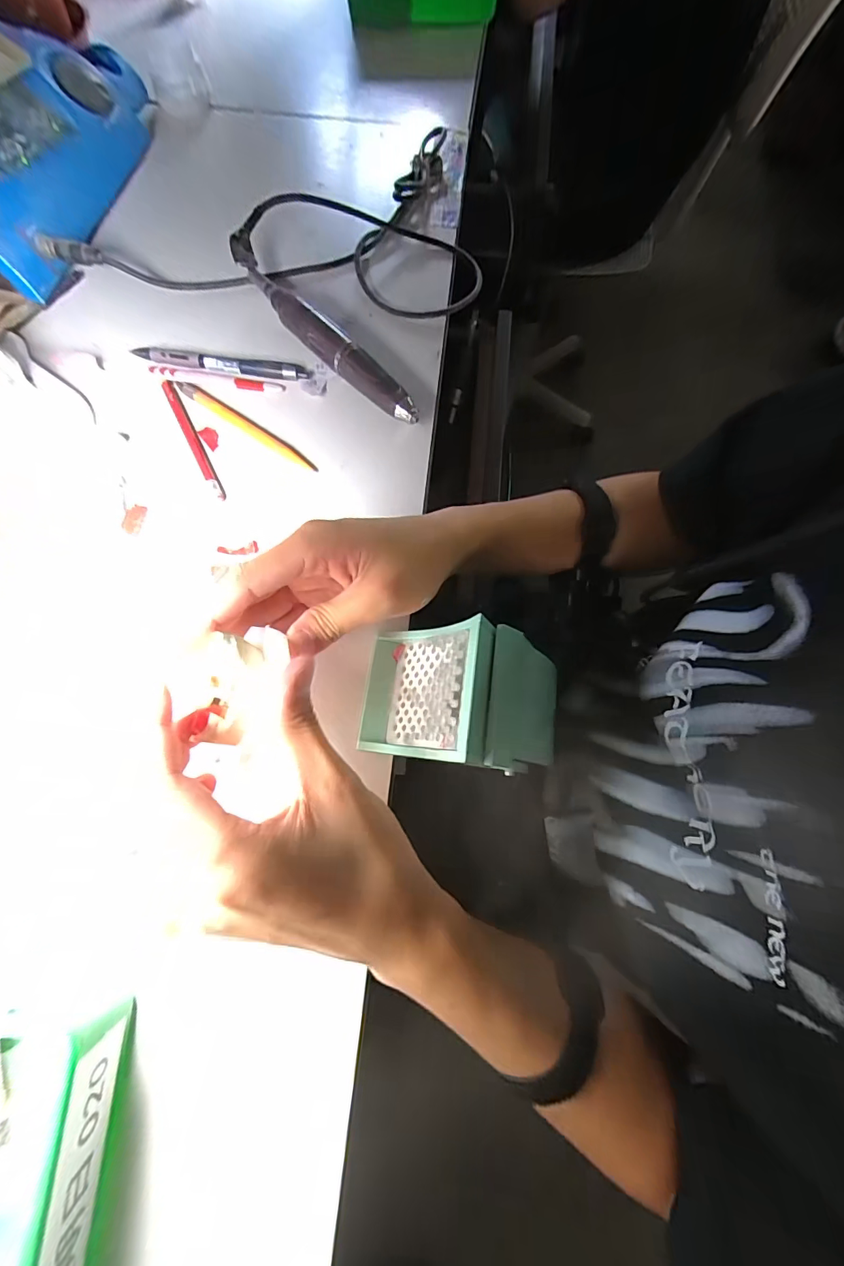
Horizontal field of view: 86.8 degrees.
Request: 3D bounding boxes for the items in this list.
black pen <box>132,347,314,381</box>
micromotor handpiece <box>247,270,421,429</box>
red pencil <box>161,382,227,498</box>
[{"bbox_3d":[-0.164,-0.218,0.359,0.143,0.008,0.014,10,73,1],"label":"black pen"},{"bbox_3d":[-0.076,-0.231,0.356,0.022,0.026,0.203,-40,79,-12],"label":"micromotor handpiece"},{"bbox_3d":[-0.175,-0.149,0.339,0.009,0.006,0.117,-27,76,-9],"label":"red pencil"}]

